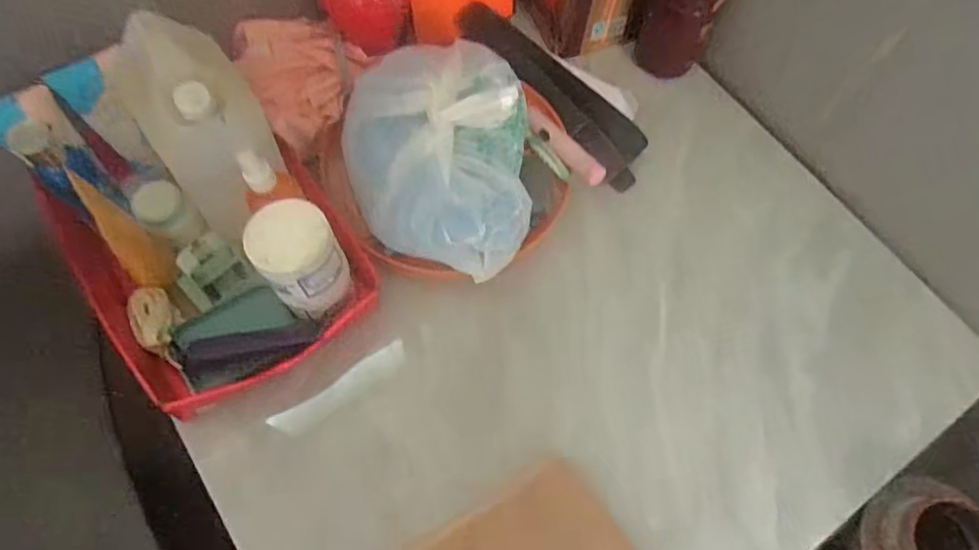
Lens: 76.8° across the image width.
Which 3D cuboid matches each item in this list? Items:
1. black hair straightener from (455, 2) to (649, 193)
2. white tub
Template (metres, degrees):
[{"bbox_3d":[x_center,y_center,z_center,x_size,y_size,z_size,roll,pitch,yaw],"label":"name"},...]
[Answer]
[{"bbox_3d":[0.083,-0.240,0.792,0.083,0.052,0.316,-37,73,-16],"label":"black hair straightener"},{"bbox_3d":[-0.183,-0.012,0.610,0.077,0.126,0.078,-38,74,-17],"label":"white tub"}]

